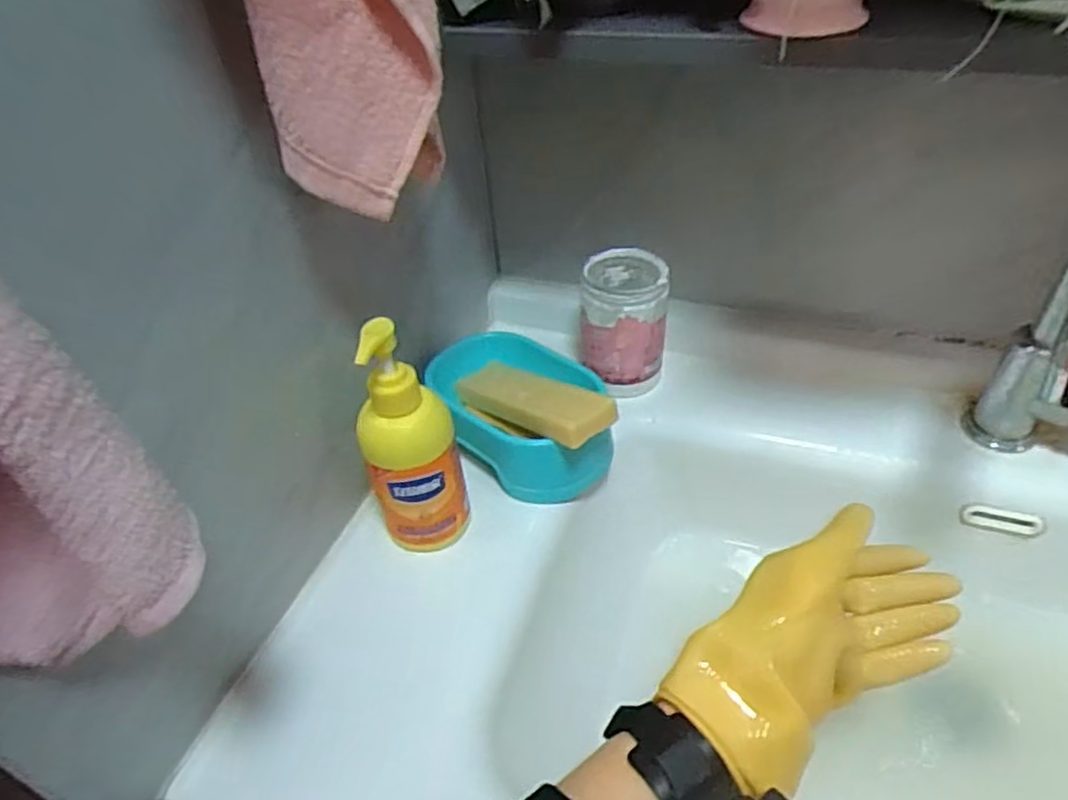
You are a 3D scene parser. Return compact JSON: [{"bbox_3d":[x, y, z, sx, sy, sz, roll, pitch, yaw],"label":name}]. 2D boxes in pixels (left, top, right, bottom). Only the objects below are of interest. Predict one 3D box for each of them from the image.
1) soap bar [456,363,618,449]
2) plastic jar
[{"bbox_3d":[-0.002,0.000,0.533,0.053,0.020,0.135,-34,34,-29],"label":"soap bar"},{"bbox_3d":[0.079,-0.066,0.606,0.073,0.108,0.075,3,42,10],"label":"plastic jar"}]

